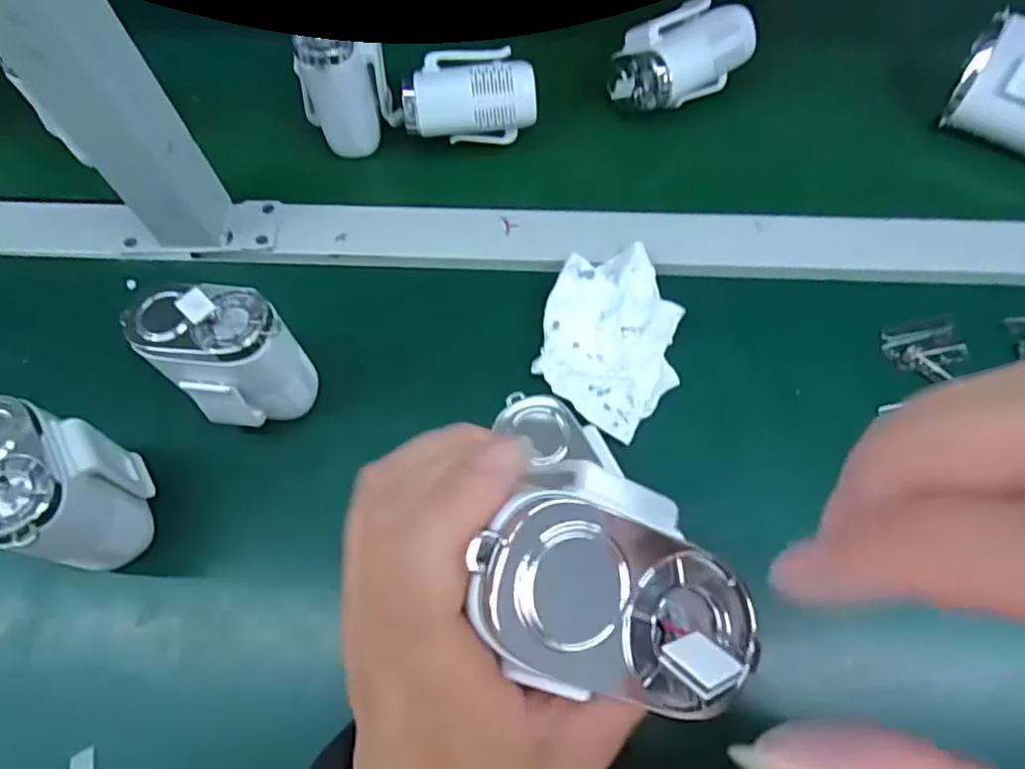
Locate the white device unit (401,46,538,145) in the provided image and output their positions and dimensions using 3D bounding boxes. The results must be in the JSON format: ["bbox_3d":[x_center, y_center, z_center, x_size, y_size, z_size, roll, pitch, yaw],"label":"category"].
[{"bbox_3d":[-0.027,-0.179,0.412,0.082,0.059,0.036,-4,66,-1],"label":"white device unit"}]

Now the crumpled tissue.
[{"bbox_3d":[0.056,-0.029,0.364,0.075,0.021,0.116,10,67,6],"label":"crumpled tissue"}]

